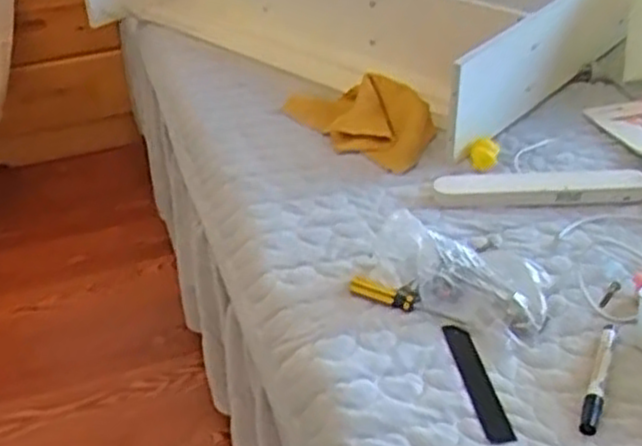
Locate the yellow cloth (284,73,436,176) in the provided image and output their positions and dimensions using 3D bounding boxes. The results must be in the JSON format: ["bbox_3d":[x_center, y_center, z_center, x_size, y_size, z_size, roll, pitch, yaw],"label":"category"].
[{"bbox_3d":[0.050,-0.159,1.105,0.242,0.050,0.132,26,46,36],"label":"yellow cloth"}]

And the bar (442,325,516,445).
[{"bbox_3d":[0.138,0.141,0.709,0.023,0.008,0.152,-11,30,-3],"label":"bar"}]

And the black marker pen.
[{"bbox_3d":[0.241,0.130,0.689,0.013,0.017,0.130,11,39,21],"label":"black marker pen"}]

